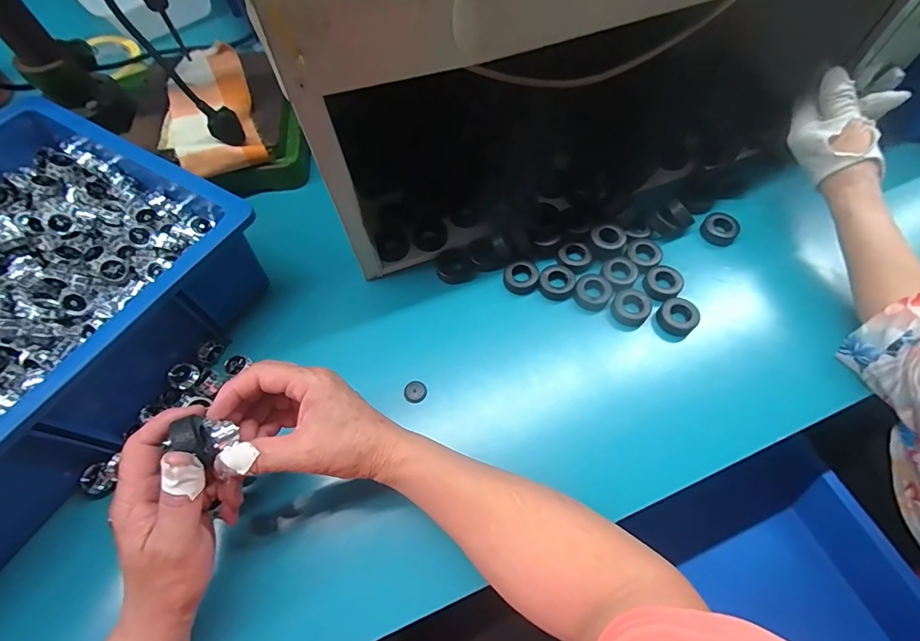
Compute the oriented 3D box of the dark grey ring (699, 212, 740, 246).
[{"bbox_3d":[0.294,-0.105,0.478,0.037,0.012,0.036,1,64,-1],"label":"dark grey ring"}]

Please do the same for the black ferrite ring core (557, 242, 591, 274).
[{"bbox_3d":[0.126,-0.070,0.460,0.036,0.008,0.031,37,68,16],"label":"black ferrite ring core"}]

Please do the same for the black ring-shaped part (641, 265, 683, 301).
[{"bbox_3d":[0.212,-0.039,0.443,0.036,0.012,0.036,1,64,-1],"label":"black ring-shaped part"}]

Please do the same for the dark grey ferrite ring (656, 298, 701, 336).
[{"bbox_3d":[0.218,-0.004,0.423,0.032,0.017,0.036,-41,71,-19],"label":"dark grey ferrite ring"}]

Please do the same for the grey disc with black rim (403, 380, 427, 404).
[{"bbox_3d":[-0.042,0.068,0.403,0.021,0.006,0.020,1,64,-1],"label":"grey disc with black rim"}]

